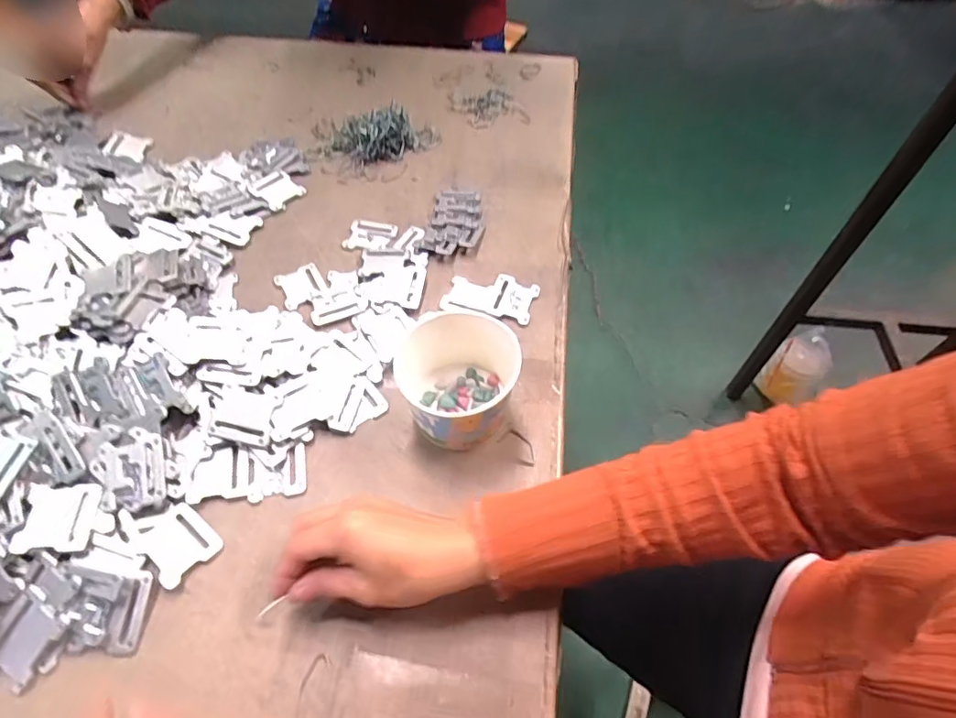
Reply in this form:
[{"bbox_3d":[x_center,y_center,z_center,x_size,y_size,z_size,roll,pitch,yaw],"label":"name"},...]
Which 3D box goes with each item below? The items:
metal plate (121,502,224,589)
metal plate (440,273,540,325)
[{"bbox_3d":[-0.226,0.129,0.396,0.070,0.007,0.042,37,63,23],"label":"metal plate"},{"bbox_3d":[0.012,-0.063,0.529,0.086,0.007,0.049,12,56,9],"label":"metal plate"}]

